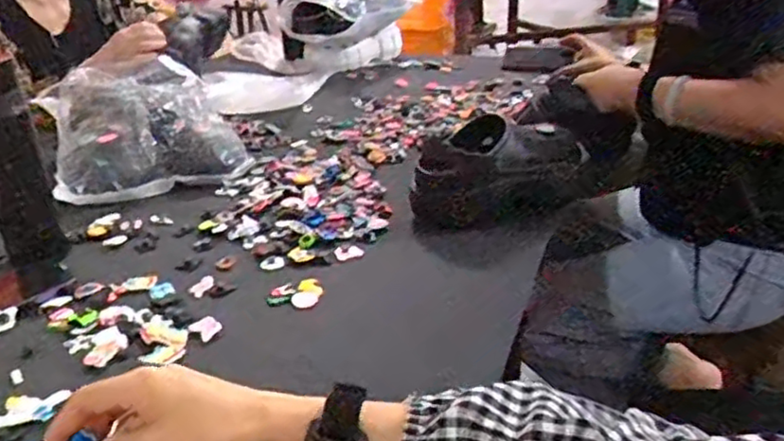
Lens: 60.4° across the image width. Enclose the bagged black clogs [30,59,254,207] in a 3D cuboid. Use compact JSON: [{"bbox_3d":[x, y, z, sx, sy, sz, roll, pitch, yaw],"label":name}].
[{"bbox_3d":[-0.384,-0.140,1.035,0.263,0.120,0.262,-15,28,-25],"label":"bagged black clogs"}]

